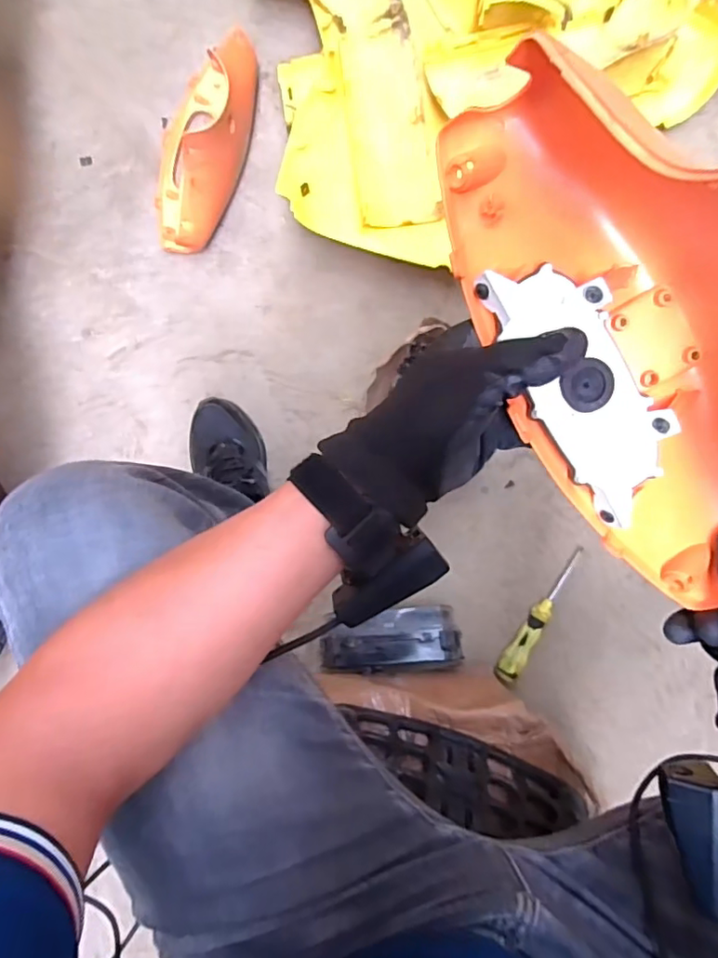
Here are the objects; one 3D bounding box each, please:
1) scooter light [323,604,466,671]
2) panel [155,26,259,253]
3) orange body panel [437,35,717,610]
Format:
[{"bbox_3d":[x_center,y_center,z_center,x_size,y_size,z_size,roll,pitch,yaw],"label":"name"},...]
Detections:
[{"bbox_3d":[0.045,0.218,0.767,0.184,0.067,0.087,3,89,2],"label":"scooter light"},{"bbox_3d":[-0.226,-0.472,0.771,0.128,0.126,0.282,9,90,2],"label":"panel"},{"bbox_3d":[0.132,-0.063,0.254,0.105,0.162,0.280,-32,89,1],"label":"orange body panel"}]

